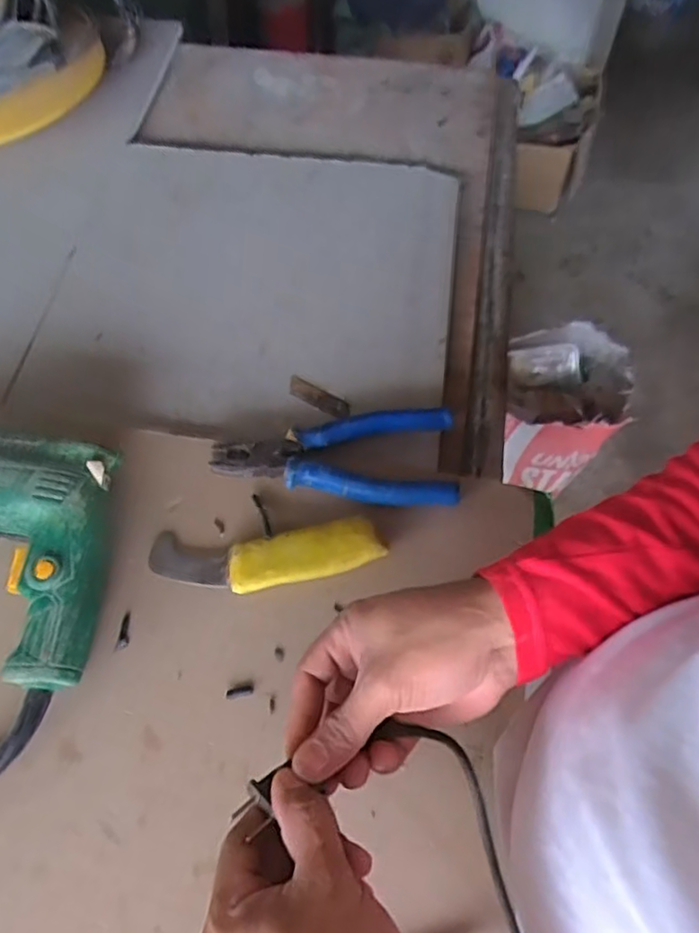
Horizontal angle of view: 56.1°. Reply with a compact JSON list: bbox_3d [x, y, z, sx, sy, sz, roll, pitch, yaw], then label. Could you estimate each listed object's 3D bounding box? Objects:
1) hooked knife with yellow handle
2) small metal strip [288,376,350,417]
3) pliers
[{"bbox_3d":[-0.059,0.062,0.467,0.163,0.022,0.049,-3,61,-4],"label":"hooked knife with yellow handle"},{"bbox_3d":[-0.027,-0.060,0.563,0.060,0.006,0.020,28,64,13],"label":"small metal strip"},{"bbox_3d":[-0.011,-0.011,0.507,0.181,0.022,0.083,4,61,0],"label":"pliers"}]

